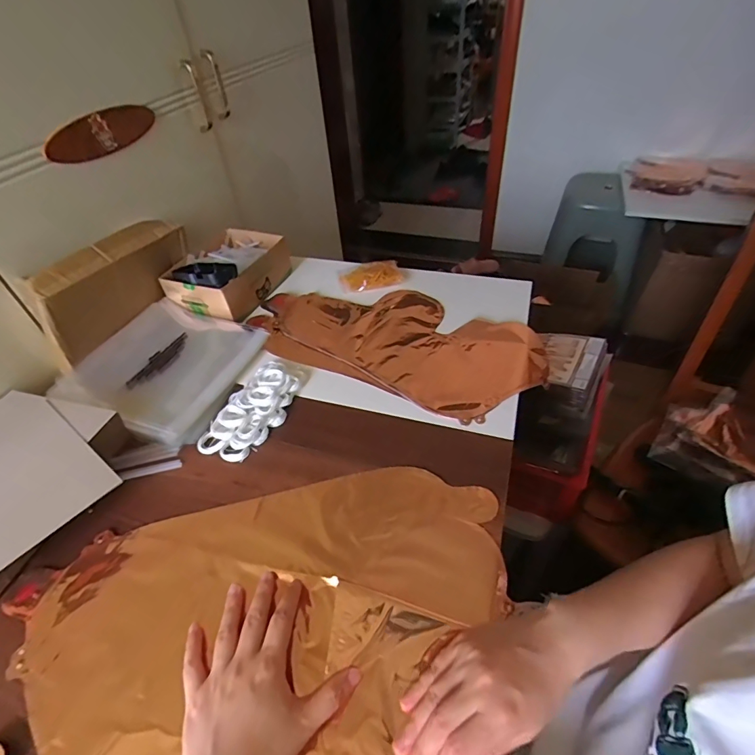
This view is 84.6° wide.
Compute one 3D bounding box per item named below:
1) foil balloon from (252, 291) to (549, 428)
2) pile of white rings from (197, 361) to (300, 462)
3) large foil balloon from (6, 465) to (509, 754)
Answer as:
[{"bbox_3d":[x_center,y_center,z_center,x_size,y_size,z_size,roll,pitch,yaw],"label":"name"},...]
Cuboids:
[{"bbox_3d":[0.022,-0.069,0.621,0.421,0.009,0.216,21,50,25],"label":"foil balloon"},{"bbox_3d":[-0.153,0.038,0.523,0.077,0.020,0.146,12,47,17],"label":"pile of white rings"},{"bbox_3d":[-0.106,0.208,0.368,0.377,0.023,0.365,16,48,21],"label":"large foil balloon"}]

